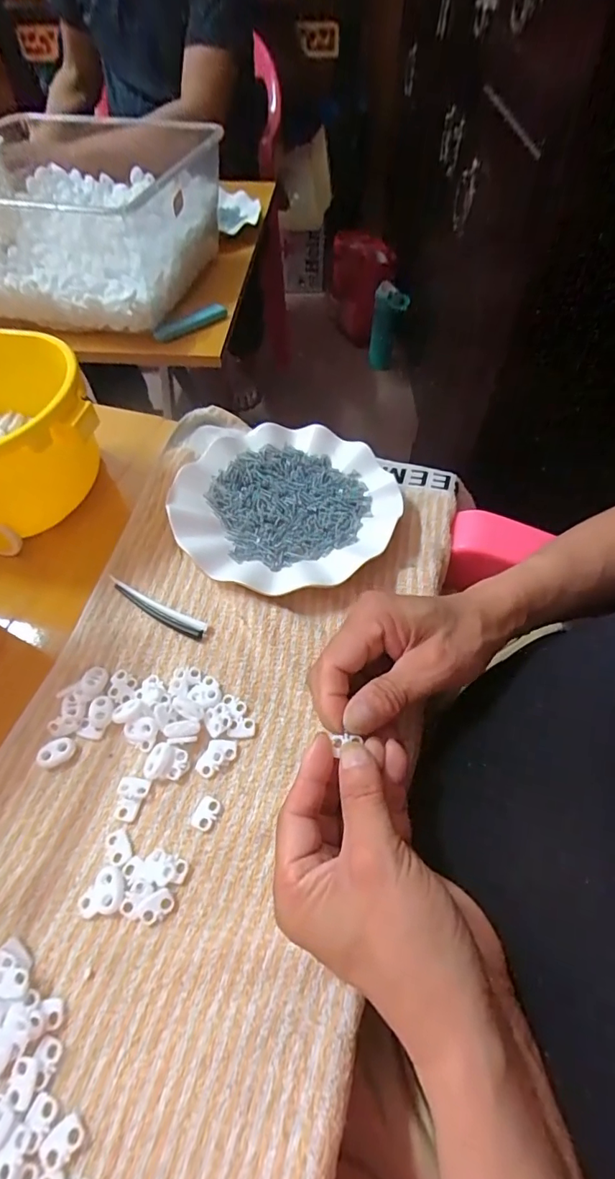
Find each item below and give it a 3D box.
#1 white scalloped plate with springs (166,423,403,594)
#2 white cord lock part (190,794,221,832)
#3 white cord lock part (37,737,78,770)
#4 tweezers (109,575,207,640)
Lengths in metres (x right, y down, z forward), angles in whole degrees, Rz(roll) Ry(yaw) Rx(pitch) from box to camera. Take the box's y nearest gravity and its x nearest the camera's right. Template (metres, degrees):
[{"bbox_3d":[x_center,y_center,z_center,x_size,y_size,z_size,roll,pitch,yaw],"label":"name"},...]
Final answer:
[{"bbox_3d":[-0.020,-0.072,0.421,0.175,0.024,0.177,0,55,0],"label":"white scalloped plate with springs"},{"bbox_3d":[-0.060,0.132,0.295,0.014,0.004,0.019,18,57,12],"label":"white cord lock part"},{"bbox_3d":[-0.158,0.103,0.314,0.023,0.007,0.015,-24,58,-16],"label":"white cord lock part"},{"bbox_3d":[-0.115,0.013,0.374,0.089,0.007,0.015,25,59,16],"label":"tweezers"}]

